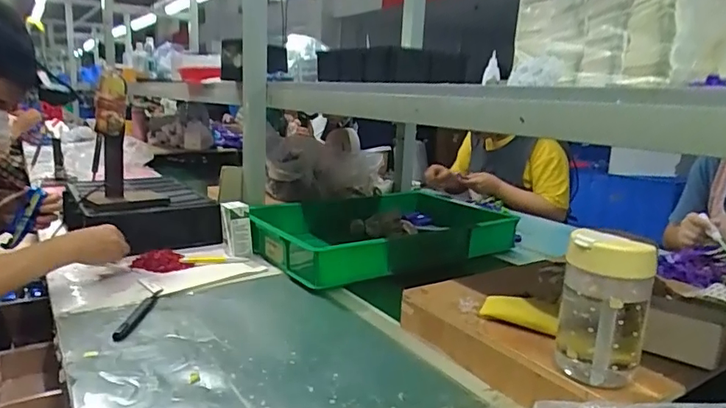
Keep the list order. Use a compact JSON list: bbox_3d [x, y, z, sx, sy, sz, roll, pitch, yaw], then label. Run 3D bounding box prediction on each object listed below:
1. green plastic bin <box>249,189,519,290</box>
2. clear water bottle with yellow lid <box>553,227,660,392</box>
[{"bbox_3d":[0.036,0.061,1.163,0.570,0.086,0.383,-5,14,-29],"label":"green plastic bin"},{"bbox_3d":[0.248,0.109,0.528,0.085,0.156,0.064,8,14,26],"label":"clear water bottle with yellow lid"}]

